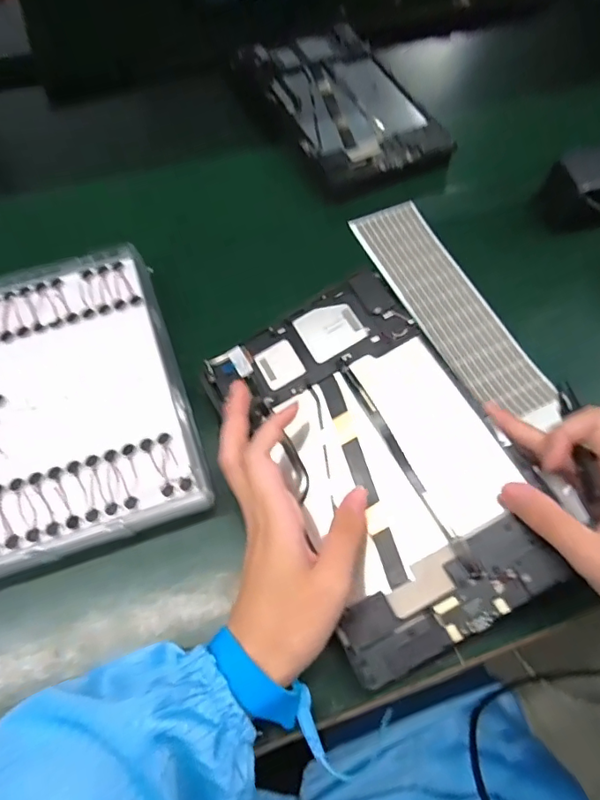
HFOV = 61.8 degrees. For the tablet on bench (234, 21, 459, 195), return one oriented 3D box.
[{"bbox_3d":[0.046,-0.319,0.535,0.144,0.015,0.241,-24,68,-13],"label":"tablet on bench"}]

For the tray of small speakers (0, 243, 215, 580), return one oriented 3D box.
[{"bbox_3d":[-0.171,0.002,0.358,0.166,0.035,0.219,-18,66,-11],"label":"tray of small speakers"}]

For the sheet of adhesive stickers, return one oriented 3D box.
[{"bbox_3d":[0.130,-0.080,0.429,0.066,0.011,0.244,-23,66,-14],"label":"sheet of adhesive stickers"}]

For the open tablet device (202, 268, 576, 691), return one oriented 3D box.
[{"bbox_3d":[0.048,0.031,0.326,0.147,0.013,0.236,-31,67,-2],"label":"open tablet device"}]

